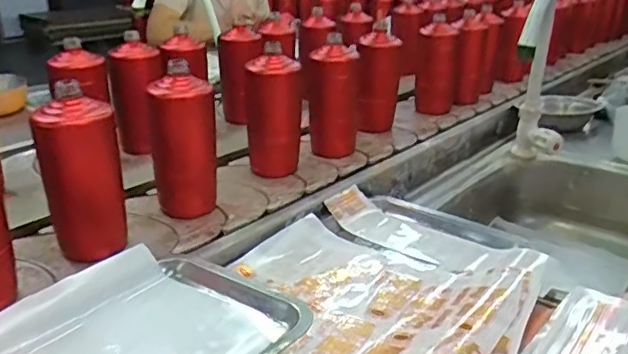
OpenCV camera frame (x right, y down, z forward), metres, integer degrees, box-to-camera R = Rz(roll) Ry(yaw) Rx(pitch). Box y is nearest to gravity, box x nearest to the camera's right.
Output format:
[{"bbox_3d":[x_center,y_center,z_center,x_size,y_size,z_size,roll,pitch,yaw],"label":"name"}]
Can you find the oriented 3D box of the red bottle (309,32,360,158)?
[{"bbox_3d":[0.031,-0.117,0.910,0.080,0.174,0.071,2,22,2],"label":"red bottle"}]

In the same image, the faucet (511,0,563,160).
[{"bbox_3d":[0.366,-0.157,0.894,0.075,0.113,0.410,11,-18,22],"label":"faucet"}]

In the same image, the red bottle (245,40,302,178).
[{"bbox_3d":[-0.057,-0.092,0.848,0.076,0.175,0.061,-6,23,-16],"label":"red bottle"}]

